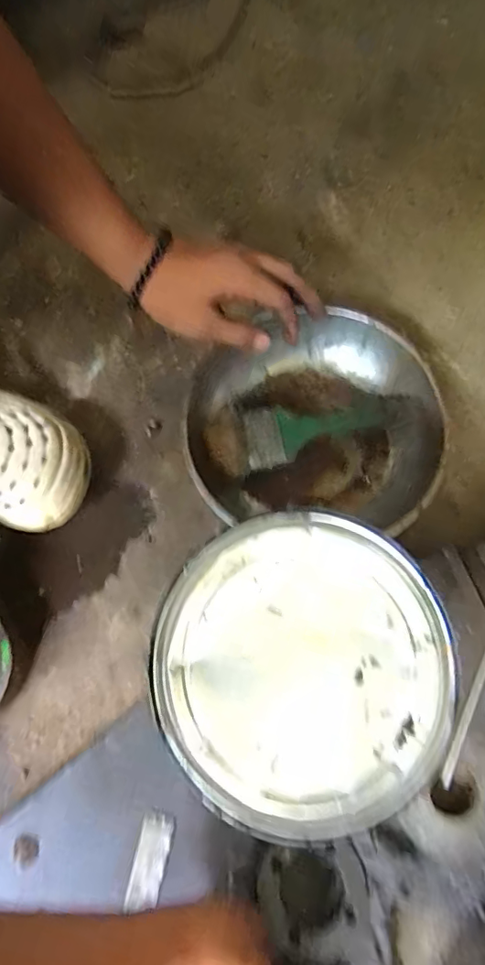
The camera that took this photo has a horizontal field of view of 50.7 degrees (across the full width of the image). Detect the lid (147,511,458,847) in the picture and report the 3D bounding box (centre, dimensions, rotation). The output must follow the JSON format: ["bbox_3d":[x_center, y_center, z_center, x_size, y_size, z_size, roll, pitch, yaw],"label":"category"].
[{"bbox_3d":[0.032,0.094,0.269,0.152,0.011,0.153,3,70,1],"label":"lid"}]

